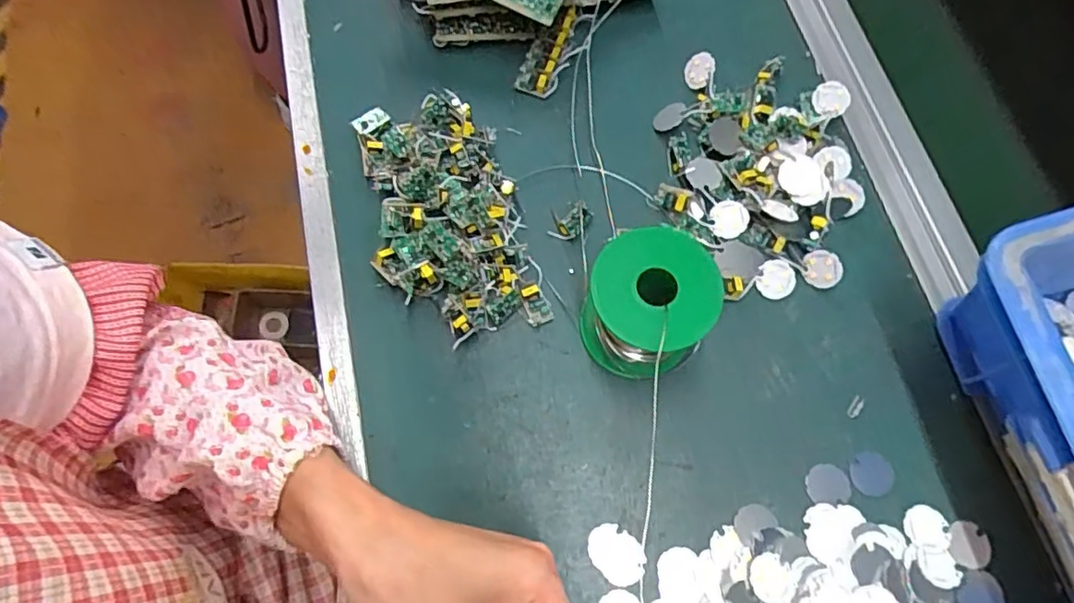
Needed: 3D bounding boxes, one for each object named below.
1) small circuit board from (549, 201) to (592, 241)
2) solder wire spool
[{"bbox_3d":[0.024,-0.052,0.397,0.017,0.014,0.029,42,76,15],"label":"small circuit board"},{"bbox_3d":[0.064,0.005,0.345,0.065,0.075,0.067,0,70,1],"label":"solder wire spool"}]

